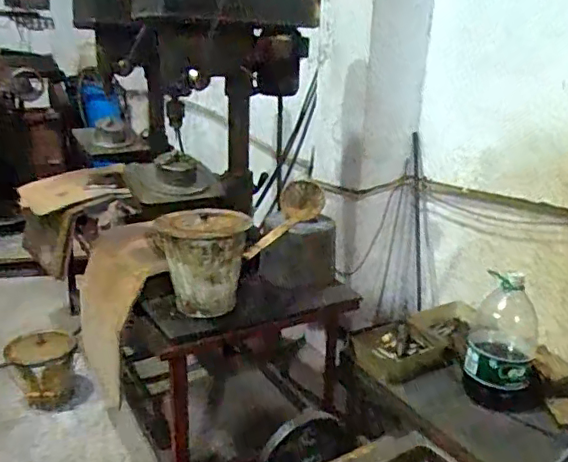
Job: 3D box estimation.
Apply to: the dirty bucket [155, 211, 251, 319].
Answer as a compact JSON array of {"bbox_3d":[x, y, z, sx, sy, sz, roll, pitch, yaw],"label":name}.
[{"bbox_3d":[-0.223,0.079,1.536,0.226,0.261,0.247,2,19,-1],"label":"dirty bucket"}]

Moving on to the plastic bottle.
[{"bbox_3d":[0.596,0.255,1.503,0.170,0.288,0.183,11,21,24],"label":"plastic bottle"}]

